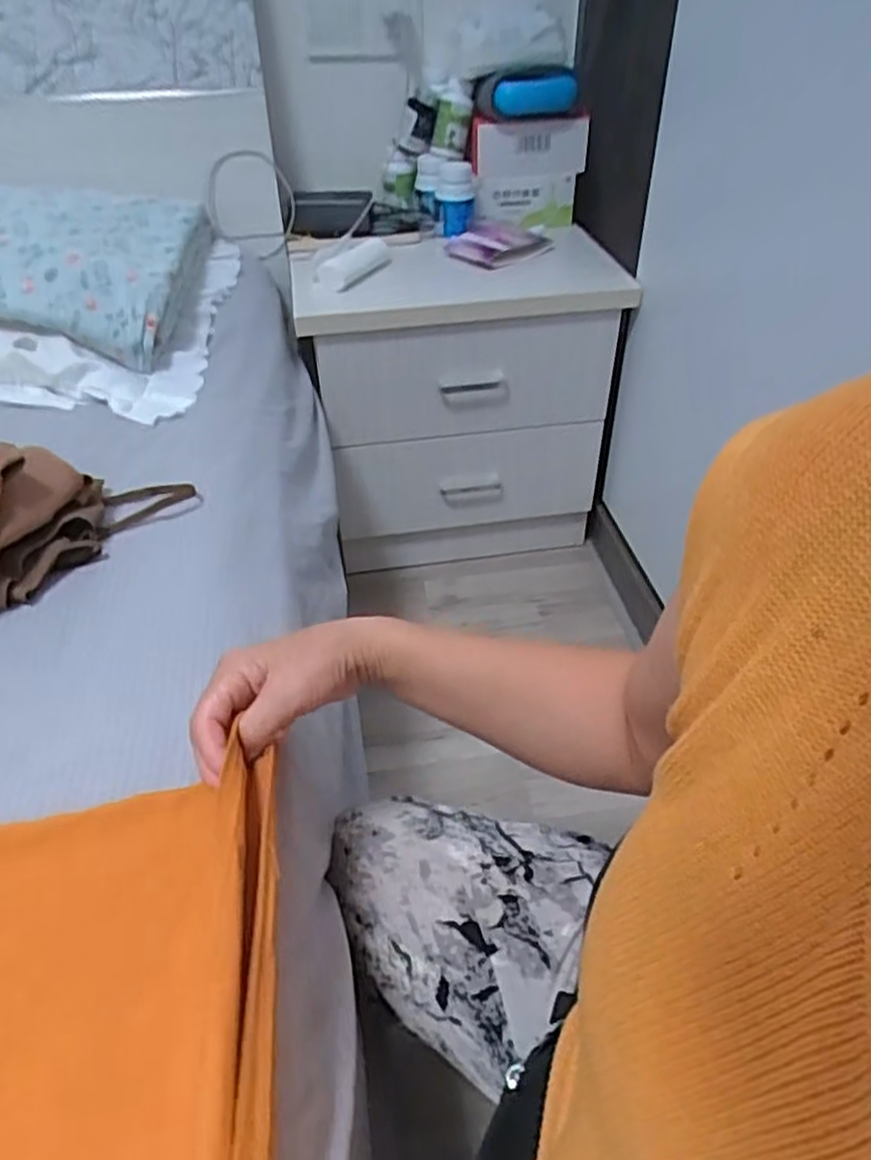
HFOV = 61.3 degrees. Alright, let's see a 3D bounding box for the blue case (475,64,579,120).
[{"bbox_3d":[0.137,-0.729,1.092,0.156,0.061,0.056,-21,46,-22],"label":"blue case"}]

